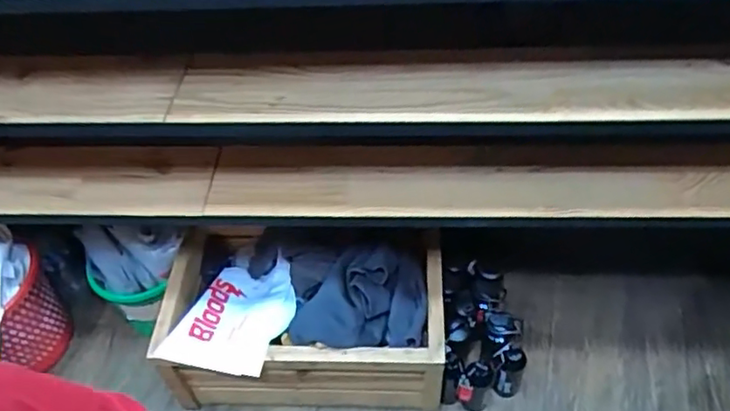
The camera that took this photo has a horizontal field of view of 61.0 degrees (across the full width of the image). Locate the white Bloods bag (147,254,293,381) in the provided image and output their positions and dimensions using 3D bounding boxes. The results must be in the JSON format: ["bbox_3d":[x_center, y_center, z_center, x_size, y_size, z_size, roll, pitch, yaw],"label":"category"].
[{"bbox_3d":[-0.295,0.252,1.458,0.249,0.071,0.335,5,33,15],"label":"white Bloods bag"}]

